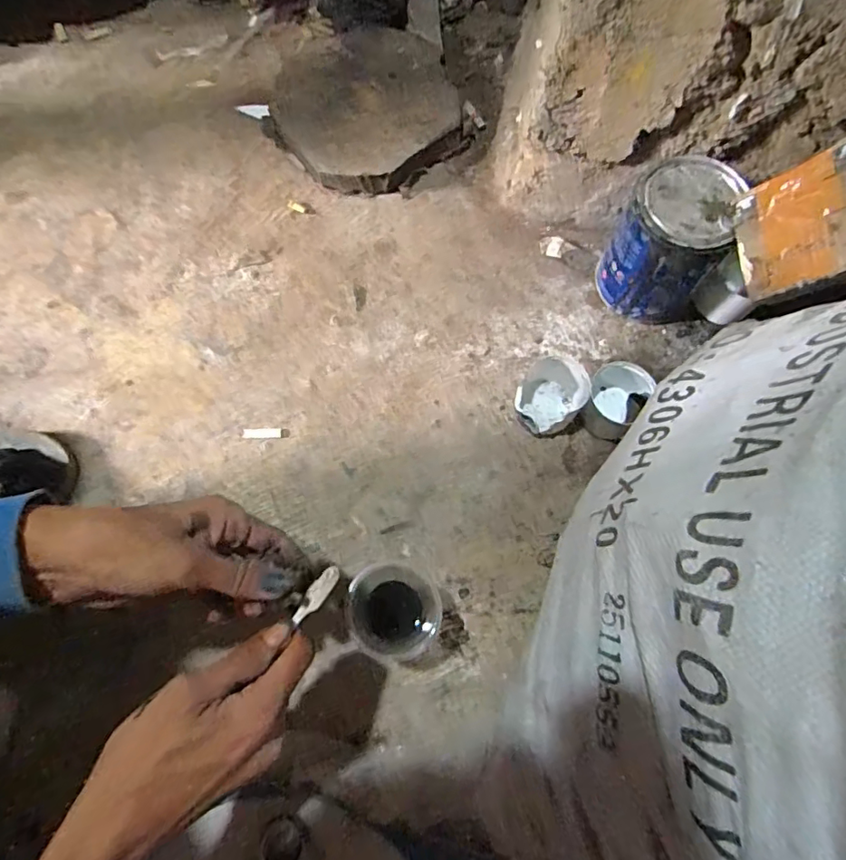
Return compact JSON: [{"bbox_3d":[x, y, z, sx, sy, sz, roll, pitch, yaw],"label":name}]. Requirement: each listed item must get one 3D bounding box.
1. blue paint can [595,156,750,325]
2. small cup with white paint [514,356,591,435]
[{"bbox_3d":[0.249,-0.184,0.545,0.112,0.138,0.103,37,72,11],"label":"blue paint can"},{"bbox_3d":[0.130,-0.037,0.537,0.062,0.044,0.082,32,71,9],"label":"small cup with white paint"}]

